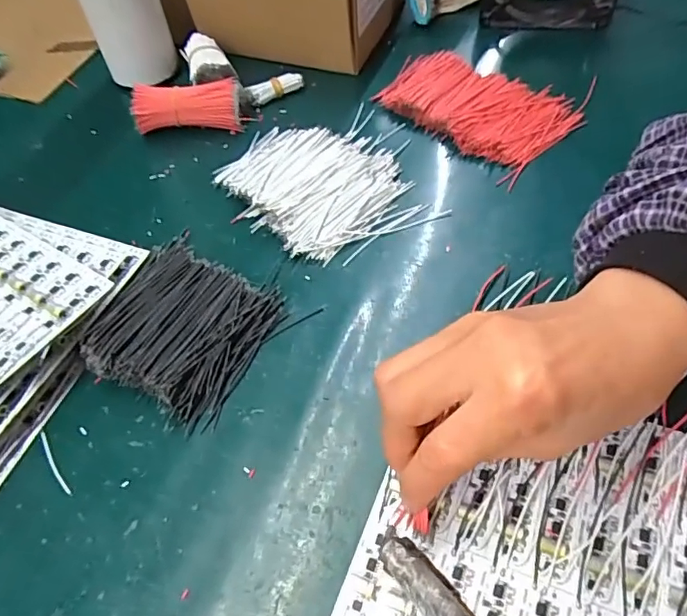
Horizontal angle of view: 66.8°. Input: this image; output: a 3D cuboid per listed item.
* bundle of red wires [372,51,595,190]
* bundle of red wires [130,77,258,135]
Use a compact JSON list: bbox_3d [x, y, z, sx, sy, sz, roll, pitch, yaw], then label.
[{"bbox_3d":[0.109,-0.171,0.428,0.109,0.017,0.152,-40,60,-23],"label":"bundle of red wires"},{"bbox_3d":[-0.128,-0.167,0.436,0.092,0.033,0.029,-4,53,2],"label":"bundle of red wires"}]

